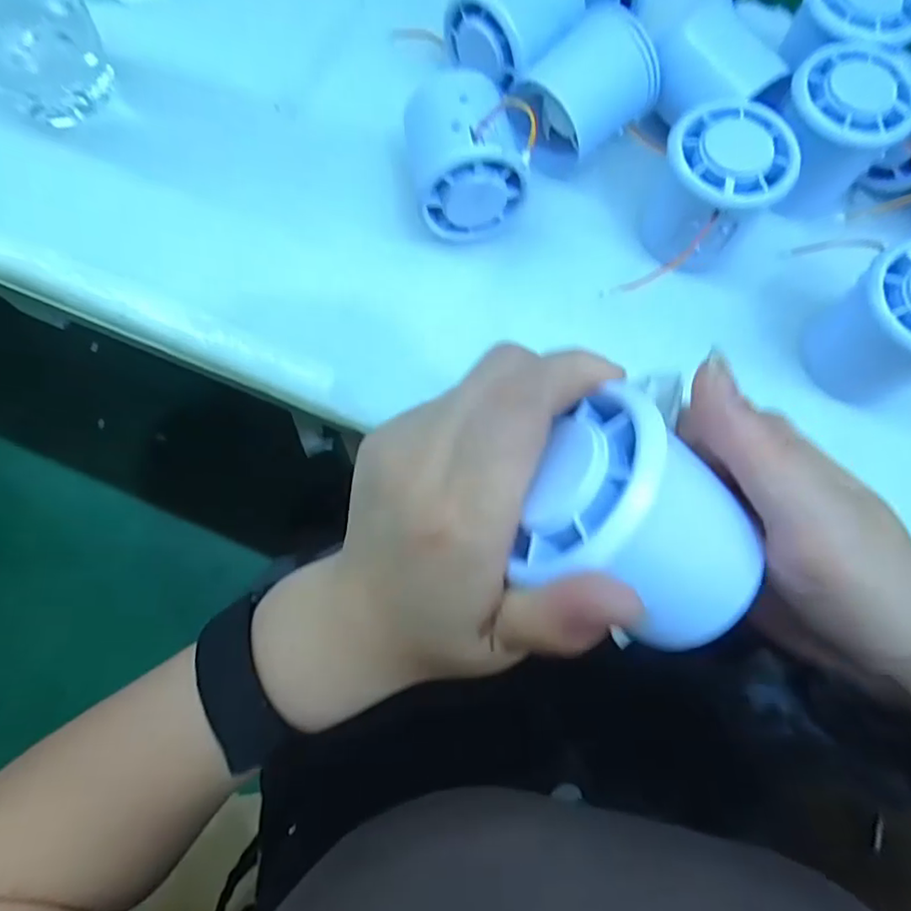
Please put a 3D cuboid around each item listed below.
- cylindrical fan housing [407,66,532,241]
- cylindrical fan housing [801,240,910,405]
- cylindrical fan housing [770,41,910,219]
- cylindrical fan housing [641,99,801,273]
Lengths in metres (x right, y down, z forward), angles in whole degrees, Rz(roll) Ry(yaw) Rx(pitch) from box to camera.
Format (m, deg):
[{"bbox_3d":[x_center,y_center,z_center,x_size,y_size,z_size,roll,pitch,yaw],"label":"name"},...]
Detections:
[{"bbox_3d":[0.004,-0.148,0.287,0.052,0.054,0.070,-6,73,-2],"label":"cylindrical fan housing"},{"bbox_3d":[0.194,-0.056,0.258,0.062,0.053,0.054,-28,75,-8],"label":"cylindrical fan housing"},{"bbox_3d":[0.184,-0.158,0.287,0.054,0.051,0.051,0,73,0],"label":"cylindrical fan housing"},{"bbox_3d":[0.120,-0.123,0.277,0.053,0.055,0.056,0,73,0],"label":"cylindrical fan housing"}]

